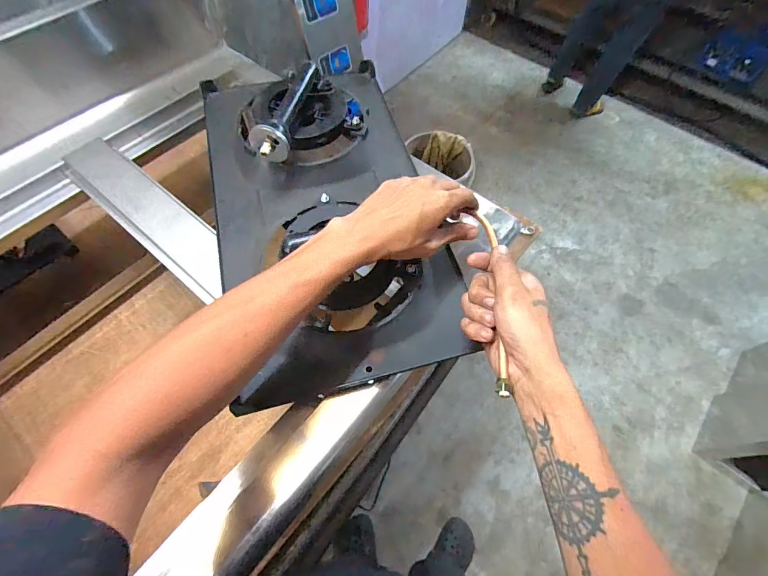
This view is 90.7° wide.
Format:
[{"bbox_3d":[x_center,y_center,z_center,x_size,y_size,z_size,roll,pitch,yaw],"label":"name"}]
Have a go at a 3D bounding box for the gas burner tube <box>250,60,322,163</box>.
[{"bbox_3d":[-0.125,-0.246,0.511,0.045,0.047,0.184,13,62,5],"label":"gas burner tube"}]

